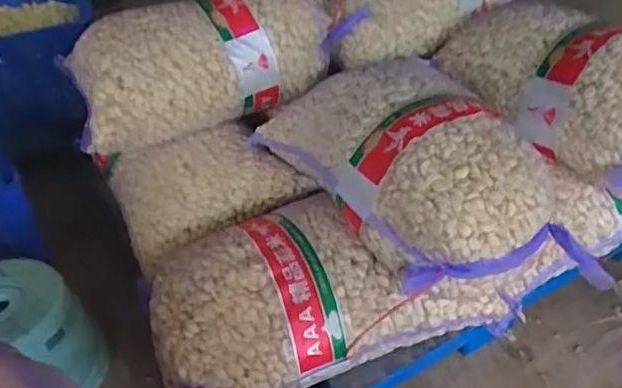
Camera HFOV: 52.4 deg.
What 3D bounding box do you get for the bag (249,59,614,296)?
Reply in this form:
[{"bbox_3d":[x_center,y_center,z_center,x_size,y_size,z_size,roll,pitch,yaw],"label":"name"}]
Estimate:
[{"bbox_3d":[0.181,-0.080,1.201,0.325,0.203,0.641,-28,47,-23],"label":"bag"}]

